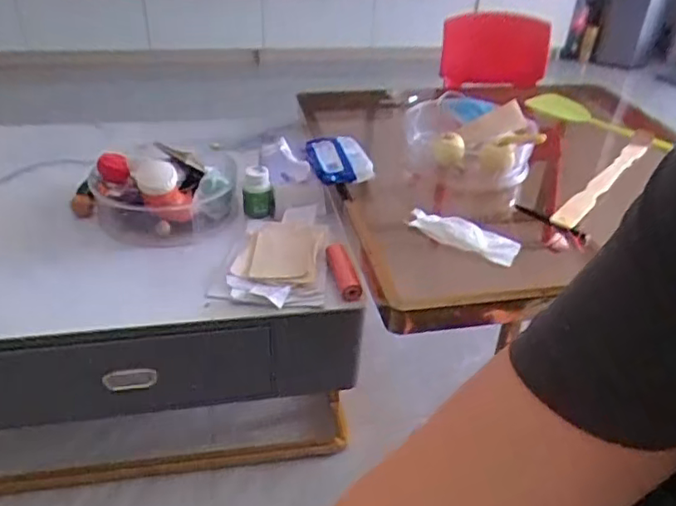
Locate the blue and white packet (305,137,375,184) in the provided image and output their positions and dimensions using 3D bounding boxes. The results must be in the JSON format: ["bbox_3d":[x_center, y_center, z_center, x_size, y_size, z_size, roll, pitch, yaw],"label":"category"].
[{"bbox_3d":[0.004,-0.166,1.062,0.102,0.032,0.136,-5,46,-13],"label":"blue and white packet"}]

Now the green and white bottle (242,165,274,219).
[{"bbox_3d":[-0.132,-0.105,1.007,0.049,0.080,0.055,-1,35,-7],"label":"green and white bottle"}]

